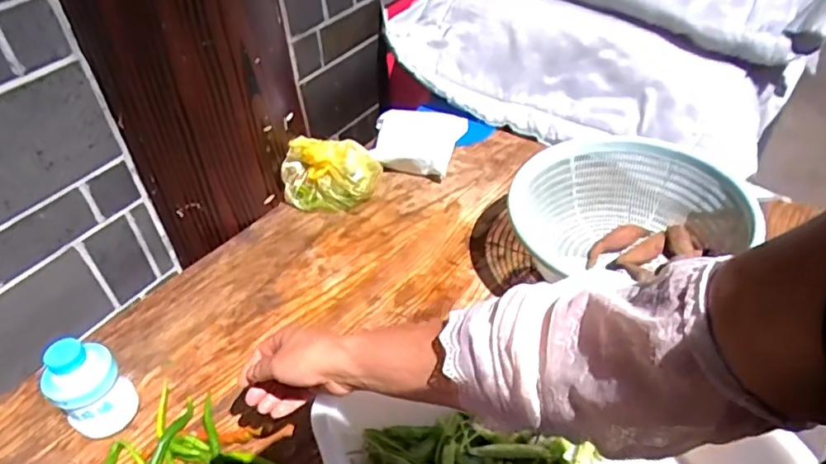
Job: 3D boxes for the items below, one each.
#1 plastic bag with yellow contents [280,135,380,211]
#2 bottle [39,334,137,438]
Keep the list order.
[{"bbox_3d":[-0.149,-0.100,1.031,0.161,0.113,0.094,5,44,9],"label":"plastic bag with yellow contents"},{"bbox_3d":[-0.386,0.192,0.697,0.079,0.140,0.061,-28,49,-24],"label":"bottle"}]

